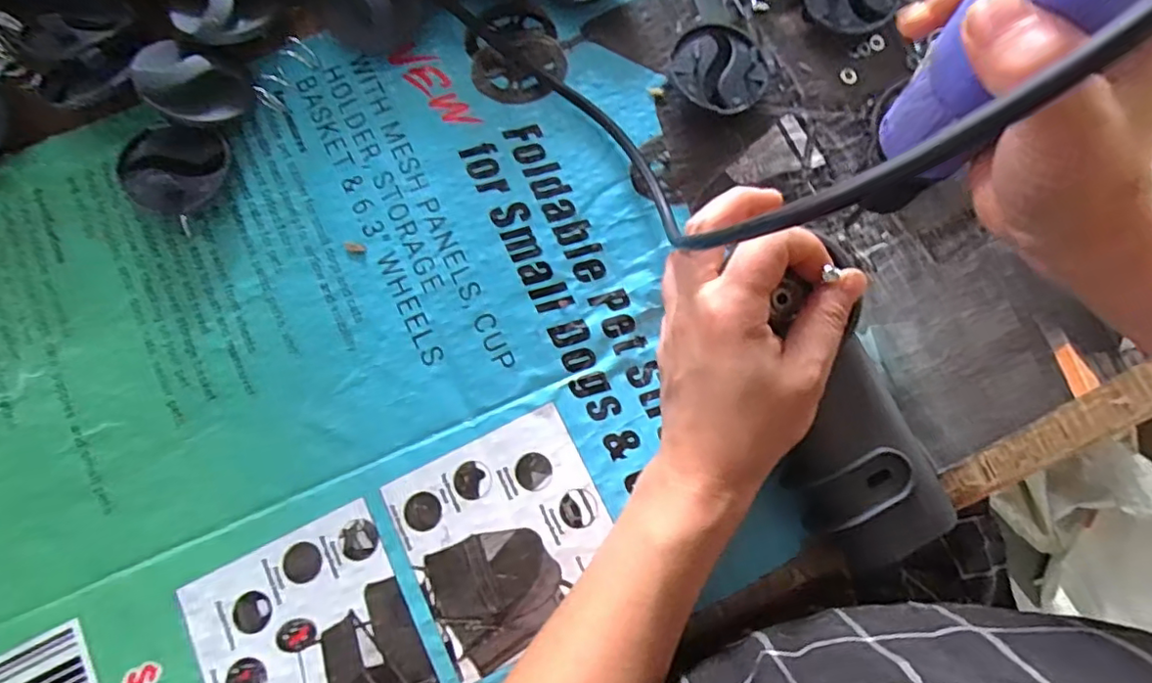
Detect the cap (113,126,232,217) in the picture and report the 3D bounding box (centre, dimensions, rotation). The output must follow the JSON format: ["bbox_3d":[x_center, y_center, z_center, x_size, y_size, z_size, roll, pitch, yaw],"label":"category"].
[{"bbox_3d":[-0.221,-0.093,0.318,0.054,0.017,0.050,0,79,-1],"label":"cap"}]

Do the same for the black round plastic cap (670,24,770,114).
[{"bbox_3d":[0.082,-0.156,0.336,0.053,0.018,0.054,0,79,-1],"label":"black round plastic cap"}]

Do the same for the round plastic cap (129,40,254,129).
[{"bbox_3d":[-0.213,-0.144,0.322,0.050,0.029,0.048,0,79,-1],"label":"round plastic cap"}]

